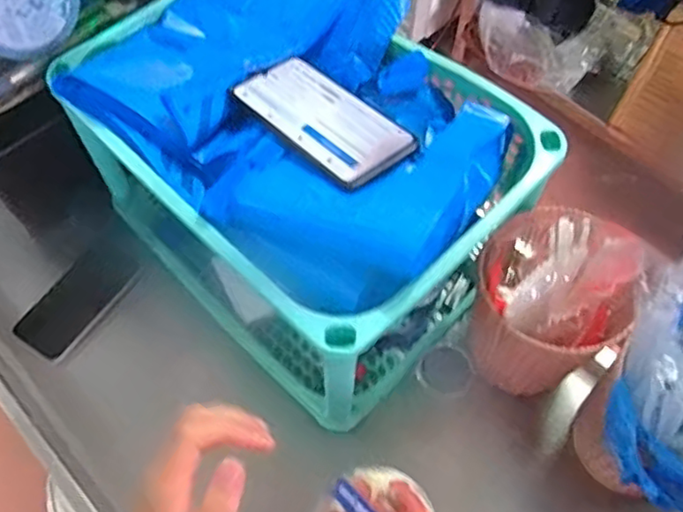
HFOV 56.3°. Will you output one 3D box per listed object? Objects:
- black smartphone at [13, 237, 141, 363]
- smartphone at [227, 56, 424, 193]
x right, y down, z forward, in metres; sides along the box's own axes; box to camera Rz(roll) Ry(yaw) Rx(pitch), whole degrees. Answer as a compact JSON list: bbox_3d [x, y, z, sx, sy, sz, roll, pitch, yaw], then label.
[{"bbox_3d":[-0.302,0.048,0.732,0.079,0.015,0.144,31,75,18],"label":"black smartphone"},{"bbox_3d":[-0.016,-0.116,0.525,0.076,0.010,0.163,-36,57,-19],"label":"smartphone"}]

